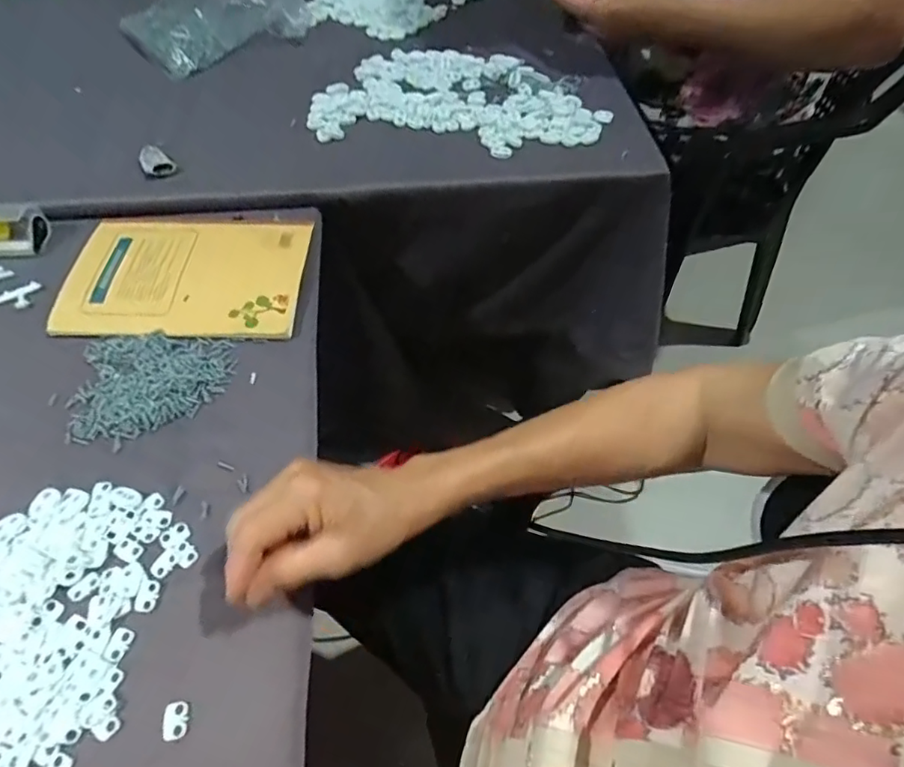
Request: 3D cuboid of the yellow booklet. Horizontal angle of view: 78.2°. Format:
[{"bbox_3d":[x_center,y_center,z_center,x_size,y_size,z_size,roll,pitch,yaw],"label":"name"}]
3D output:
[{"bbox_3d":[-0.240,-0.107,0.510,0.205,0.014,0.157,0,54,0],"label":"yellow booklet"}]

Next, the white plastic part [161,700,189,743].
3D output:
[{"bbox_3d":[-0.156,0.189,0.312,0.013,0.004,0.019,-12,55,-9],"label":"white plastic part"}]

